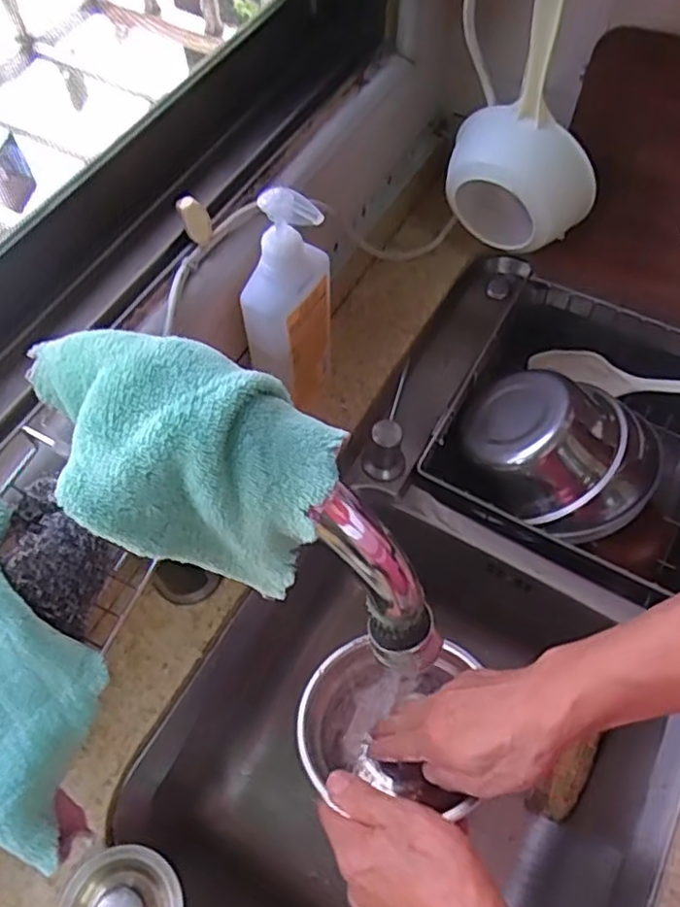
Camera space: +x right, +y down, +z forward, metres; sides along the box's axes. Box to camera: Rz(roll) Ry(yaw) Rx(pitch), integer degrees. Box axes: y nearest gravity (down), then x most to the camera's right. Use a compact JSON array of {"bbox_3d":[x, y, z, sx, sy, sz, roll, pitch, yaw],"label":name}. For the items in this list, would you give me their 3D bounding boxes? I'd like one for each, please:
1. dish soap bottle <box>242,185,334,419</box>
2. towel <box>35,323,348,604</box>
[{"bbox_3d":[-0.043,-0.122,0.563,0.060,0.226,0.082,21,64,12],"label":"dish soap bottle"},{"bbox_3d":[-0.066,-0.002,0.249,0.137,0.072,0.076,18,63,10],"label":"towel"}]

